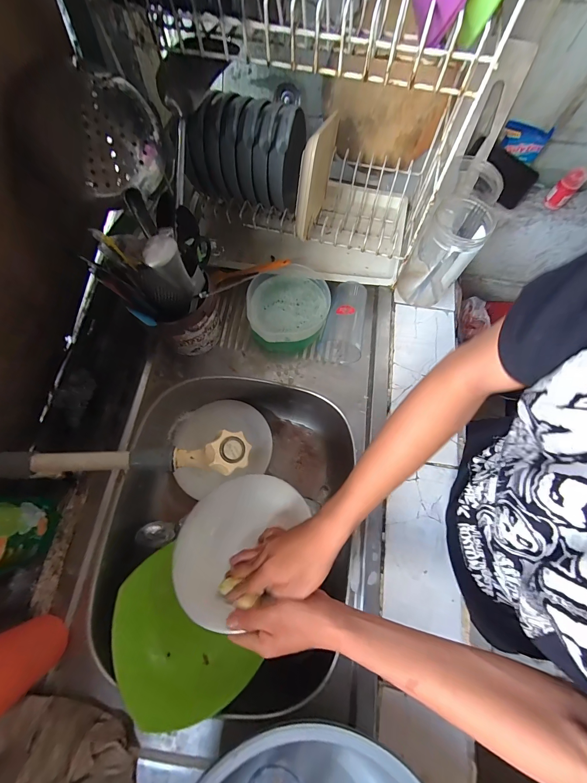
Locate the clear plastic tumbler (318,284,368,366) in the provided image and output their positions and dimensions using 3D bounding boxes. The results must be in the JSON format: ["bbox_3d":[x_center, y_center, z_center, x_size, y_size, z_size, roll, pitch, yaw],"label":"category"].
[{"bbox_3d":[0.091,-0.127,0.556,0.074,0.069,0.142,12,70,2],"label":"clear plastic tumbler"}]

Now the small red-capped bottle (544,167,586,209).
[{"bbox_3d":[0.588,-0.438,0.666,0.032,0.080,0.040,-42,77,-15],"label":"small red-capped bottle"}]

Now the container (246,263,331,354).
[{"bbox_3d":[-0.010,-0.149,0.569,0.144,0.058,0.154,0,70,-2],"label":"container"}]

